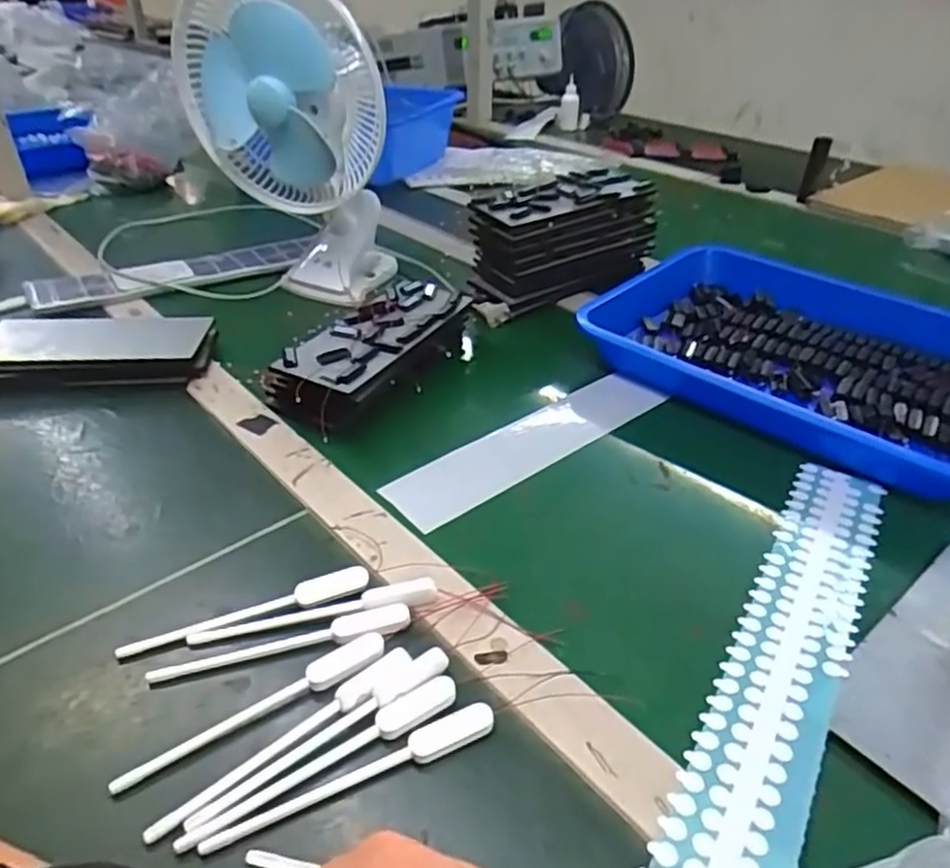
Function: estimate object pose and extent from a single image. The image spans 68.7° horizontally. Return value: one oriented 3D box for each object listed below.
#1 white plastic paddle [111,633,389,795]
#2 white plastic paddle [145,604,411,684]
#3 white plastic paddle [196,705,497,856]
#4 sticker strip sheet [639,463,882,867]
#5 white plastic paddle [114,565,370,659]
[{"bbox_3d":[-0.115,0.143,0.366,0.143,0.007,0.020,-20,41,-25],"label":"white plastic paddle"},{"bbox_3d":[-0.110,0.118,0.397,0.145,0.006,0.020,-7,37,-9],"label":"white plastic paddle"},{"bbox_3d":[-0.058,0.165,0.337,0.144,0.004,0.017,-17,54,-18],"label":"white plastic paddle"},{"bbox_3d":[0.183,0.125,0.406,0.058,0.004,0.380,21,41,26],"label":"sticker strip sheet"},{"bbox_3d":[-0.137,0.106,0.419,0.145,0.010,0.019,-11,38,-14],"label":"white plastic paddle"}]

